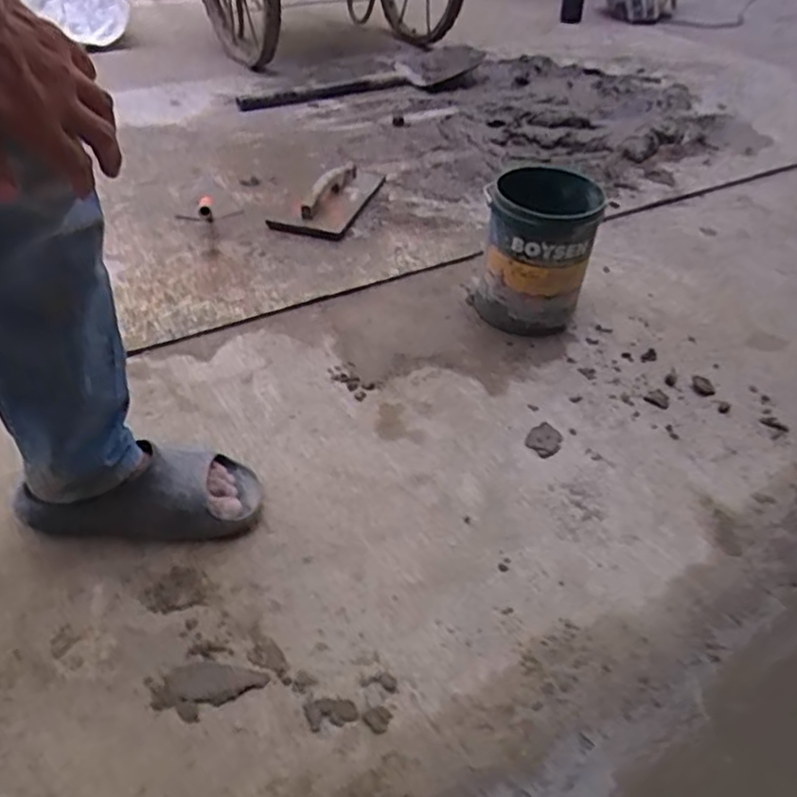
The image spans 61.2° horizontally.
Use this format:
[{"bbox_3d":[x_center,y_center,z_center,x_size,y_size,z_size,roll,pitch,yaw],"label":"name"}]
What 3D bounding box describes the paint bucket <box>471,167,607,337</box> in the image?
[{"bbox_3d":[0.224,-0.239,1.118,0.174,0.239,0.199,14,41,11],"label":"paint bucket"}]

